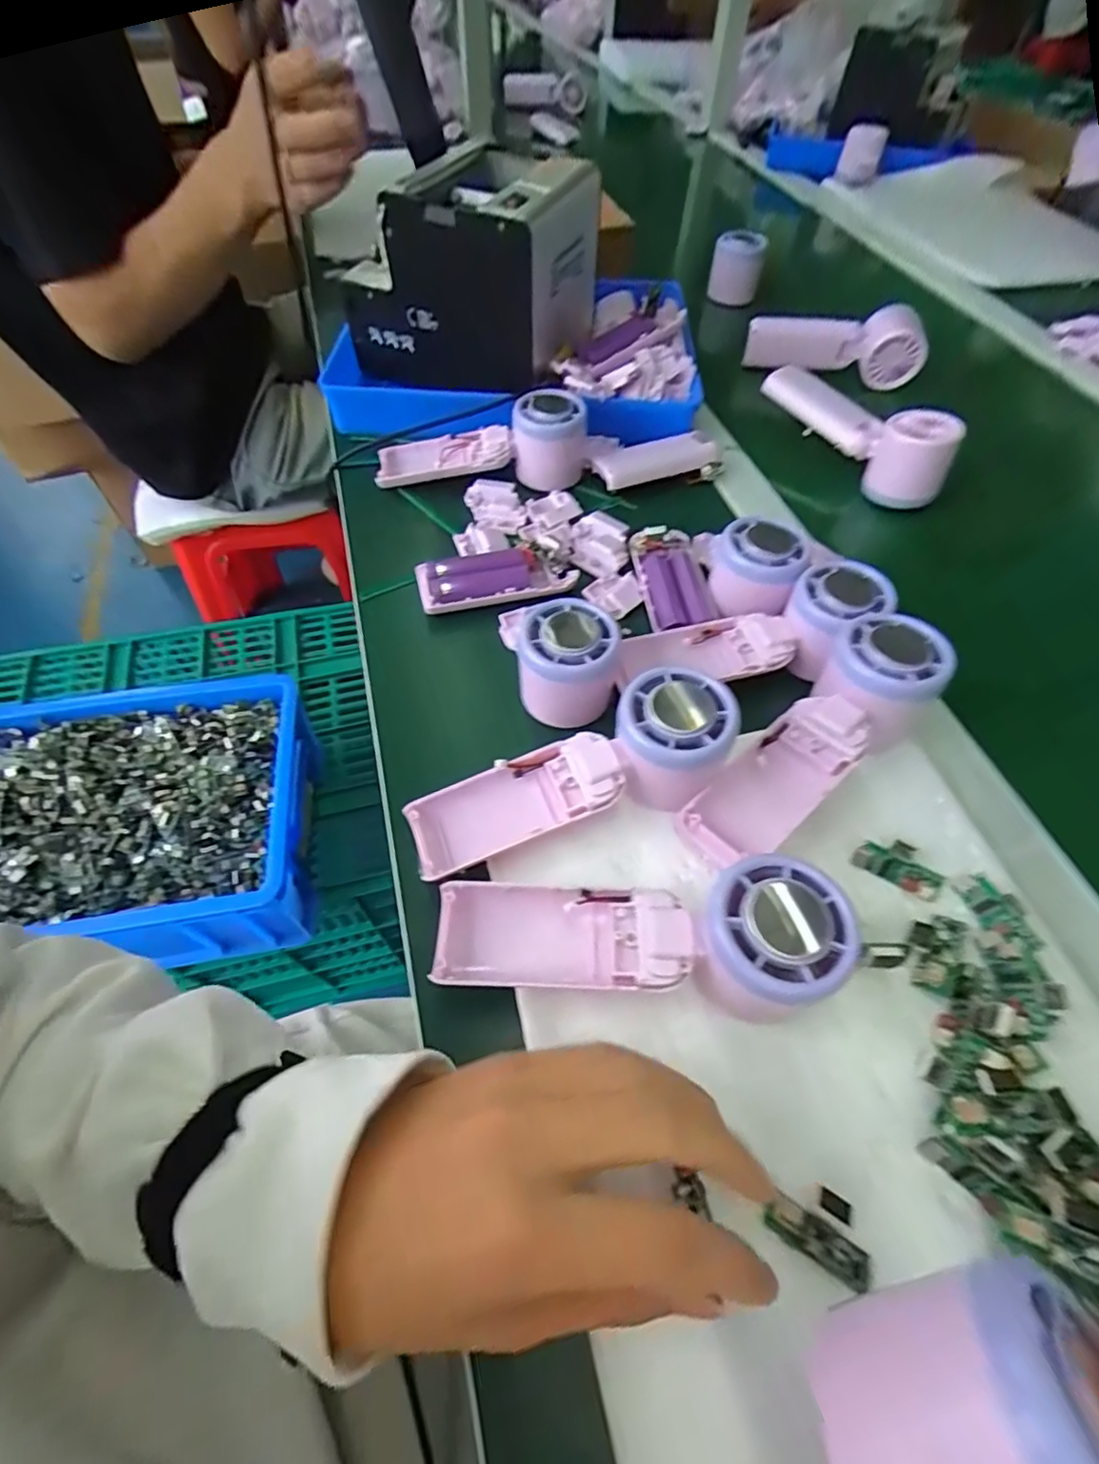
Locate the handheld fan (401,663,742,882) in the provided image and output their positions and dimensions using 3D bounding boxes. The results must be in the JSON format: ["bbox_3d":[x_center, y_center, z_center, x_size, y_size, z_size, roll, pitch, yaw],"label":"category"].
[{"bbox_3d":[0.014,0.026,0.301,0.165,0.048,0.052,-23,58,2],"label":"handheld fan"}]

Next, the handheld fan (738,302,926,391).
[{"bbox_3d":[0.274,-0.375,0.580,0.162,0.049,0.044,4,55,1],"label":"handheld fan"}]

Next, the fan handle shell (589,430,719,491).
[{"bbox_3d":[0.086,-0.222,0.489,0.101,0.016,0.040,-15,57,-12],"label":"fan handle shell"}]

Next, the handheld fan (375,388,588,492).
[{"bbox_3d":[-0.053,-0.227,0.465,0.164,0.046,0.062,-5,55,-6],"label":"handheld fan"}]

